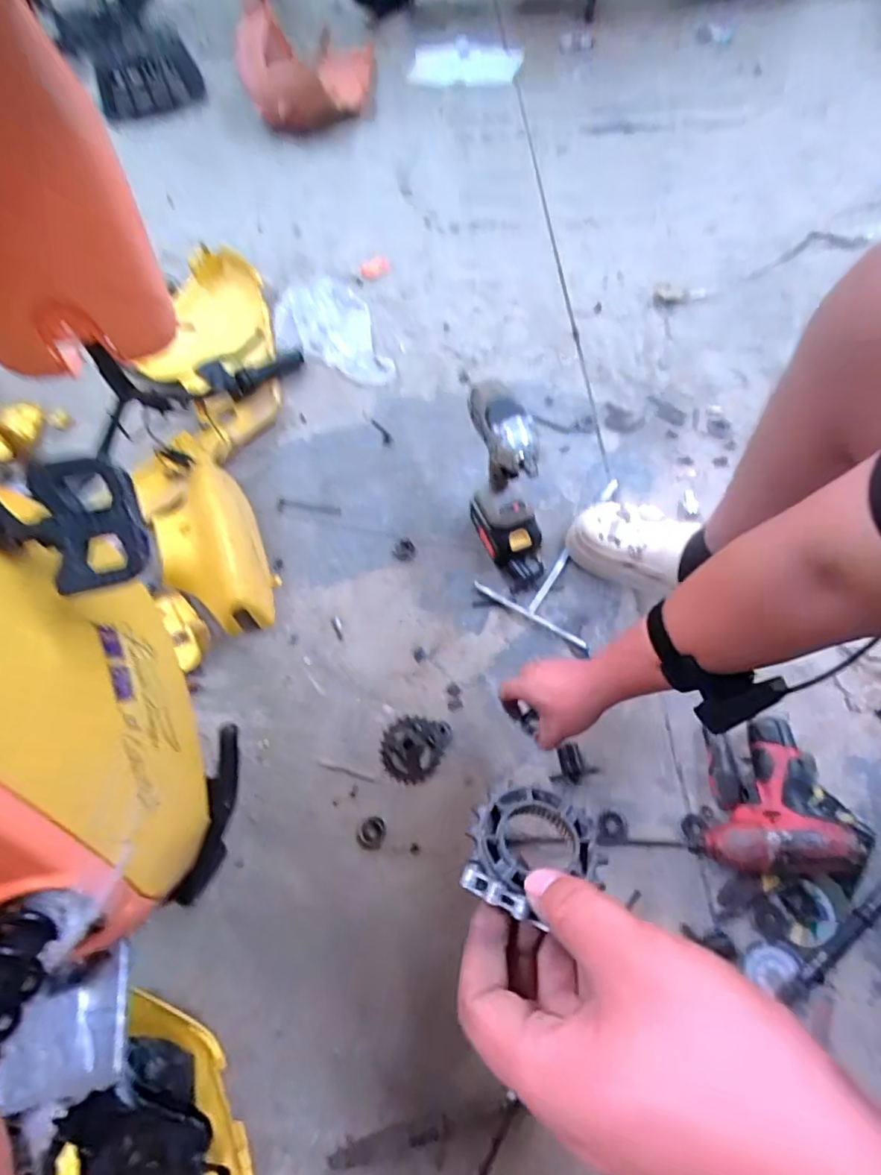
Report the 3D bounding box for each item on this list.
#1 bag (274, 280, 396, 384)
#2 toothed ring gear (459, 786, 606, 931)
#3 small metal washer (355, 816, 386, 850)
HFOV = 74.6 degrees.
[{"bbox_3d":[-0.235,-0.527,1.196,0.198,0.029,0.349,-18,61,-8],"label":"bag"},{"bbox_3d":[0.044,0.122,0.267,0.059,0.009,0.061,5,37,-4],"label":"toothed ring gear"},{"bbox_3d":[-0.087,0.305,0.719,0.036,0.007,0.037,-1,60,2],"label":"small metal washer"}]

